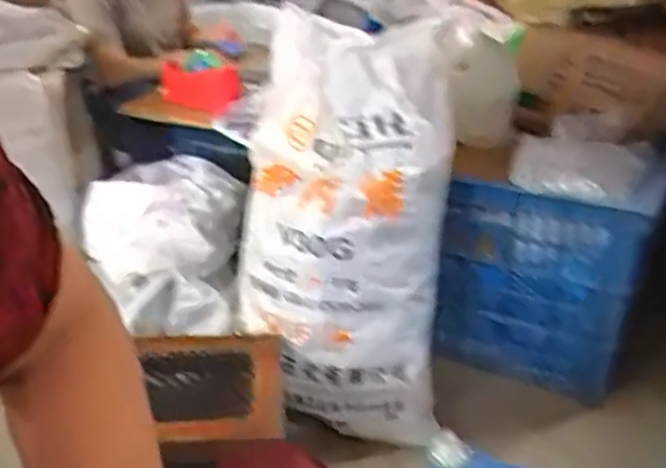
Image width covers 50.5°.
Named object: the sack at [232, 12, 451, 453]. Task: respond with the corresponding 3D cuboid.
[{"bbox_3d":[0.021,-0.020,1.215,0.364,0.766,0.193,-1,-3,2],"label":"sack"}]

